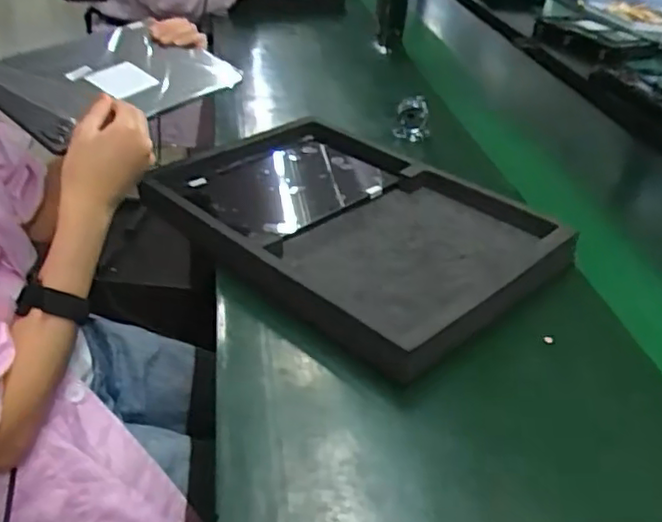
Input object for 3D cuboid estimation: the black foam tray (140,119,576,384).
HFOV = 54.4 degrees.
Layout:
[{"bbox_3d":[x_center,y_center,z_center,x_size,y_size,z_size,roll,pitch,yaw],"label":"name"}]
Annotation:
[{"bbox_3d":[0.024,-0.040,0.720,0.410,0.049,0.306,30,41,31],"label":"black foam tray"}]

